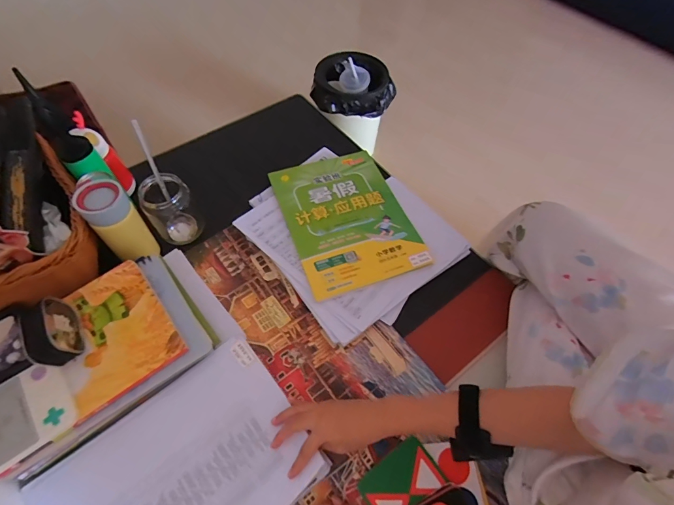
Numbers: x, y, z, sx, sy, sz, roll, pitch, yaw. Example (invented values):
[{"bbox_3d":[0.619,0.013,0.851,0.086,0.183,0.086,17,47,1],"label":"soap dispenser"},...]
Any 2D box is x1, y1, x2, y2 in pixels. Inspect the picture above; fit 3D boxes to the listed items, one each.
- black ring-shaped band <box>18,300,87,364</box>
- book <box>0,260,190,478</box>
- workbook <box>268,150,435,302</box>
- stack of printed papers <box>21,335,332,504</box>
[{"bbox_3d":[-0.363,0.101,0.465,0.042,0.058,0.089,-26,64,-16],"label":"black ring-shaped band"},{"bbox_3d":[-0.344,0.134,0.480,0.236,0.016,0.165,-34,67,-20],"label":"book"},{"bbox_3d":[0.016,-0.070,0.677,0.211,0.012,0.297,-17,60,-12],"label":"workbook"},{"bbox_3d":[-0.184,0.276,0.443,0.293,0.024,0.219,-34,67,-20],"label":"stack of printed papers"}]

